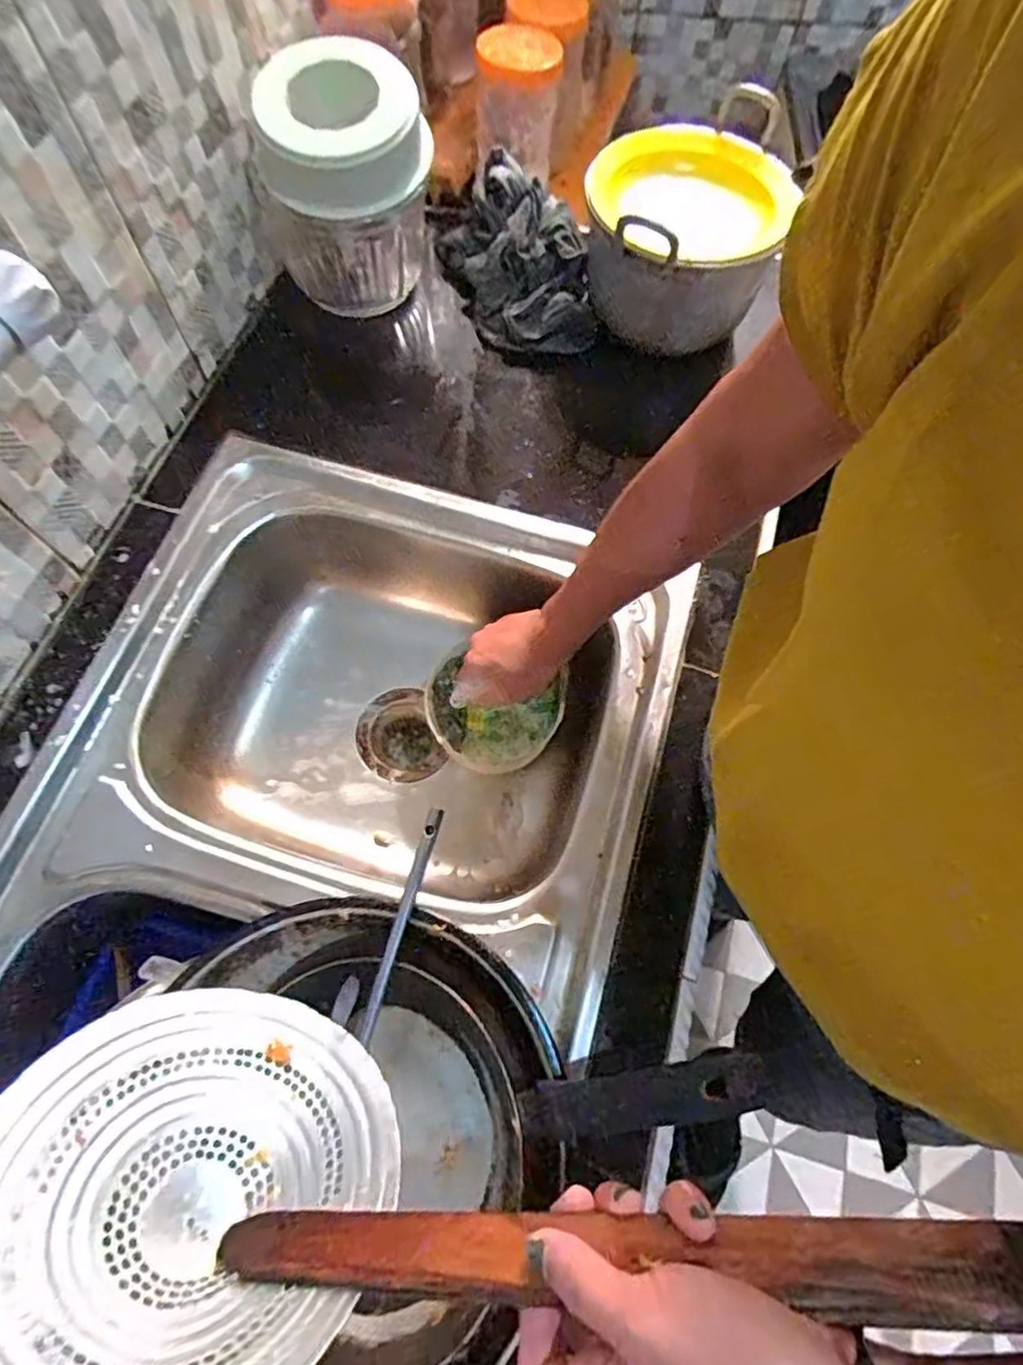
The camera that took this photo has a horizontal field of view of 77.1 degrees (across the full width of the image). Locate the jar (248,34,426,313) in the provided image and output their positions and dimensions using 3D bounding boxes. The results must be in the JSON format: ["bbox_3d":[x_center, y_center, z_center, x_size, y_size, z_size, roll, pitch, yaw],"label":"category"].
[{"bbox_3d":[-0.168,-0.500,0.669,0.170,0.199,0.132,-10,68,-6],"label":"jar"}]

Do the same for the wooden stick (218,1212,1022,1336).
[{"bbox_3d":[0.031,0.235,0.262,0.379,0.008,0.030,-16,27,19],"label":"wooden stick"}]

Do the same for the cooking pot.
[{"bbox_3d":[0.180,-0.465,0.672,0.195,0.138,0.188,1,68,-1],"label":"cooking pot"}]

